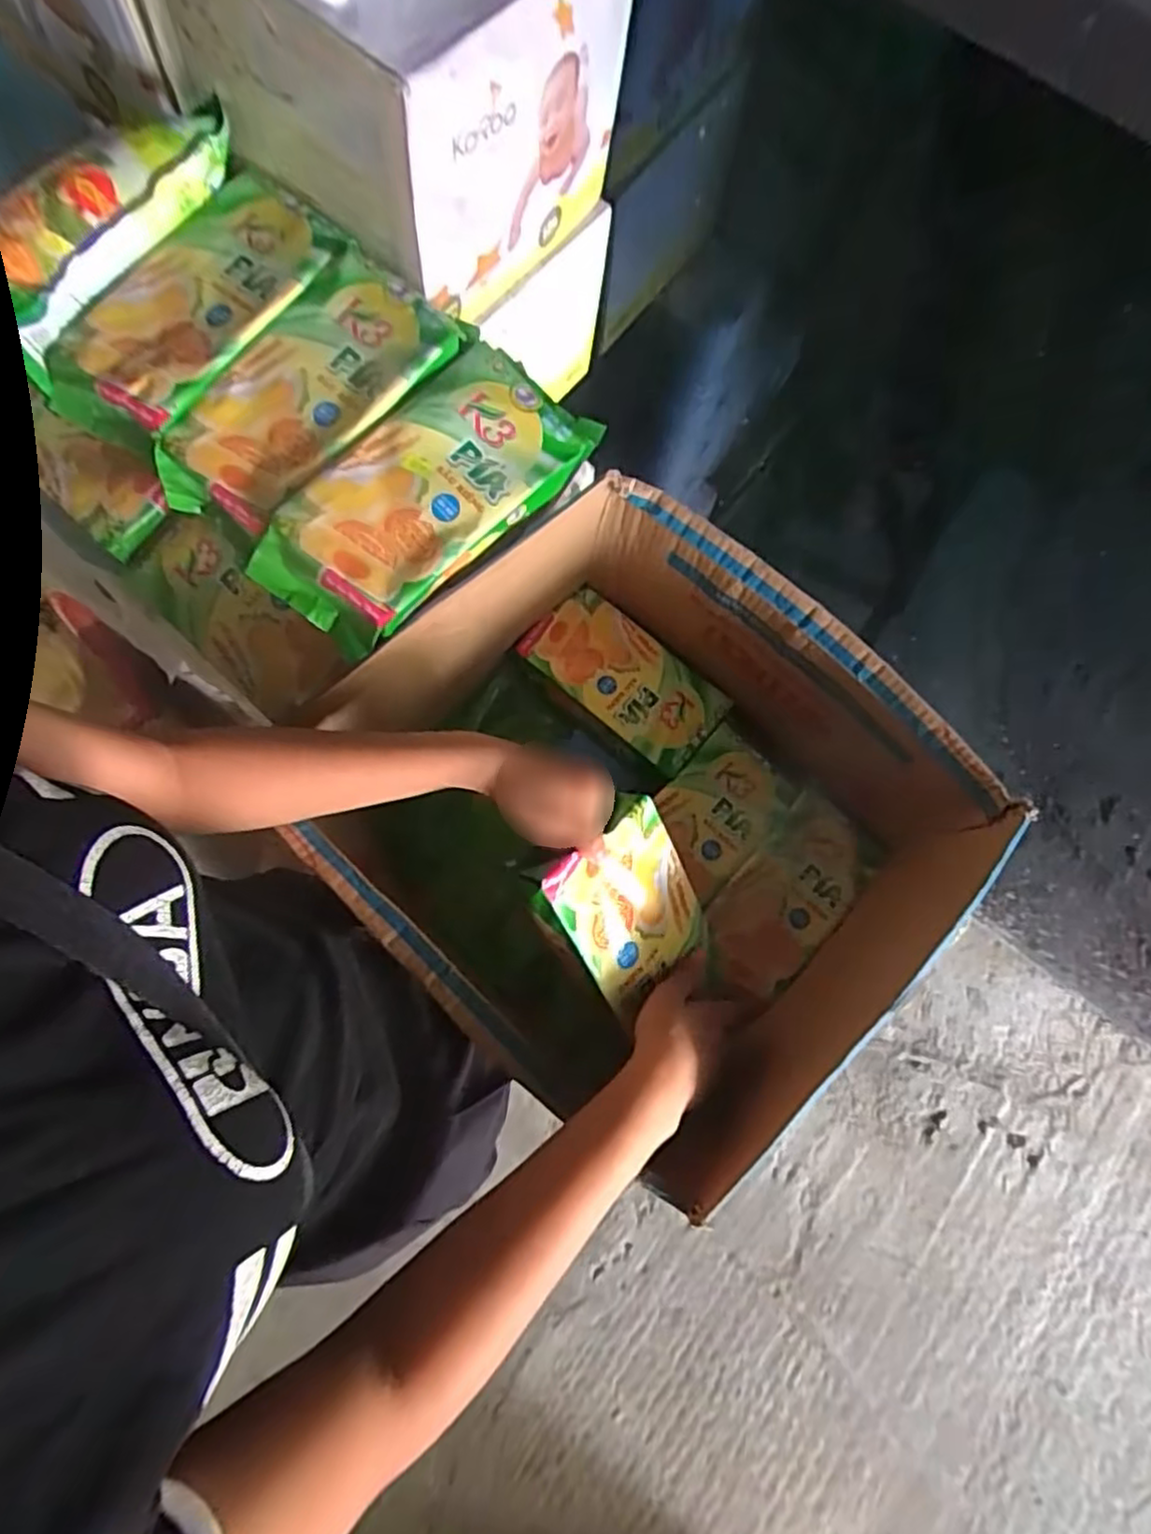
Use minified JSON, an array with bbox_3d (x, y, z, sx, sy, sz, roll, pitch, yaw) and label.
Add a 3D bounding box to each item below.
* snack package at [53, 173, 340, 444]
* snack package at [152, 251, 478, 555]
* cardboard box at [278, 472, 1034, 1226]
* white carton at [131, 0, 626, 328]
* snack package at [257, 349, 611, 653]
[{"bbox_3d":[-0.275,-0.326,0.514,0.108,0.057,0.214,39,77,7],"label":"snack package"},{"bbox_3d":[-0.191,-0.265,0.506,0.108,0.055,0.234,44,78,8],"label":"snack package"},{"bbox_3d":[0.041,0.038,0.594,0.423,0.227,0.395,42,78,10],"label":"cardboard box"},{"bbox_3d":[-0.129,-0.515,0.516,0.267,0.204,0.242,33,76,5],"label":"white carton"},{"bbox_3d":[-0.106,-0.196,0.508,0.108,0.056,0.256,44,78,8],"label":"snack package"}]

